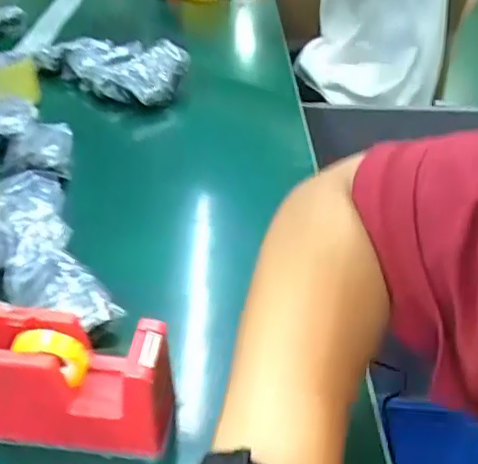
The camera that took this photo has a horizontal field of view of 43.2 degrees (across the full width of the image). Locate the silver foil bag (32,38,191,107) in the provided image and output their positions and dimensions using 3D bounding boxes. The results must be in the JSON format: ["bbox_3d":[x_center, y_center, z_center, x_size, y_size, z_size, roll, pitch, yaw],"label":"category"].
[{"bbox_3d":[-0.177,-0.247,0.882,0.262,0.044,0.119,26,46,36],"label":"silver foil bag"}]

